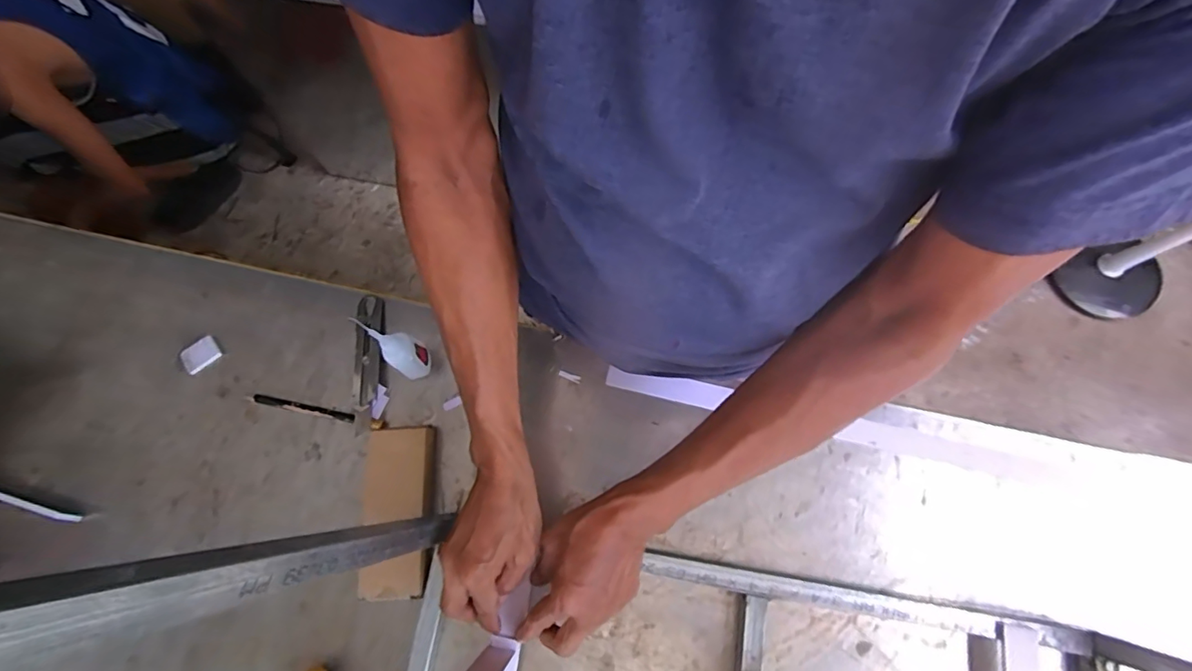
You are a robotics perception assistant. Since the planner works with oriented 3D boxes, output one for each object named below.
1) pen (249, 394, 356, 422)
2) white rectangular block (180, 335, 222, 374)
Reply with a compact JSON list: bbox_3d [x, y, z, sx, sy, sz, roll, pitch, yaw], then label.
[{"bbox_3d":[-0.315,0.077,0.539,0.120,0.012,0.010,11,73,5],"label":"pen"},{"bbox_3d":[-0.436,0.022,0.559,0.038,0.009,0.029,-40,75,-10],"label":"white rectangular block"}]

